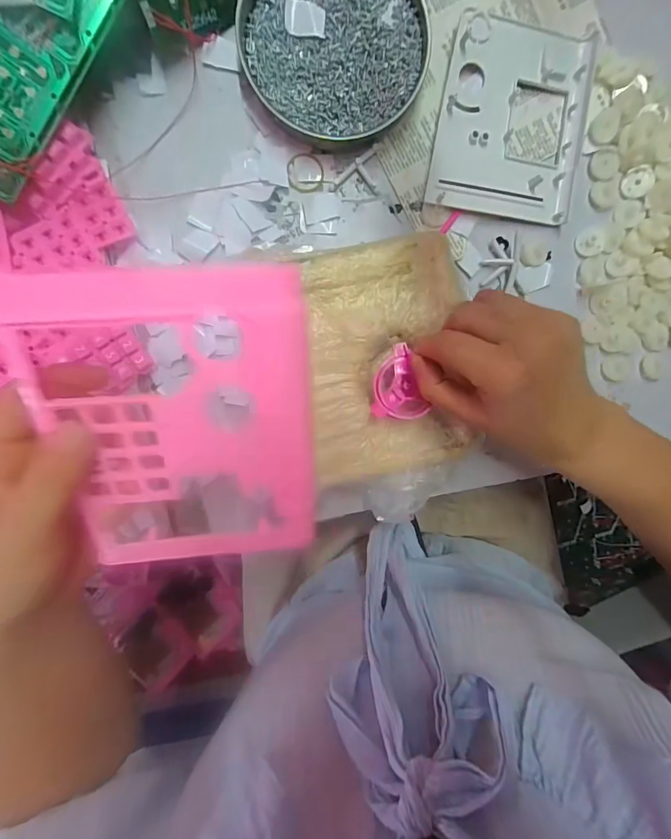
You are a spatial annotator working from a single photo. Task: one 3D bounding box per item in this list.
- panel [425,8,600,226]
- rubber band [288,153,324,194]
[{"bbox_3d":[0.140,-0.239,0.307,0.113,0.011,0.147,7,96,-5],"label":"panel"},{"bbox_3d":[-0.023,-0.195,0.307,0.029,0.004,0.030,0,97,-4],"label":"rubber band"}]

